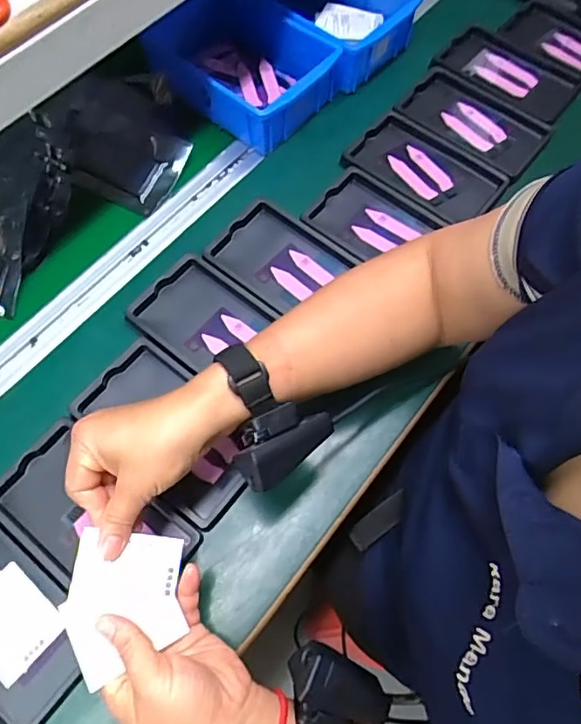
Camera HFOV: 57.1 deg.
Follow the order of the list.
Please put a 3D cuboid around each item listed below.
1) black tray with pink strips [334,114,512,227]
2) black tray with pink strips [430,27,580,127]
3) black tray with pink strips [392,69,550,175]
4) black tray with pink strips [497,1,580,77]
[{"bbox_3d":[0.150,-0.211,0.587,0.159,0.018,0.092,31,69,14],"label":"black tray with pink strips"},{"bbox_3d":[0.267,-0.353,0.651,0.160,0.015,0.101,36,70,15],"label":"black tray with pink strips"},{"bbox_3d":[0.213,-0.280,0.617,0.160,0.016,0.102,36,70,15],"label":"black tray with pink strips"},{"bbox_3d":[0.352,-0.395,0.666,0.092,0.018,0.158,-40,71,-16],"label":"black tray with pink strips"}]

